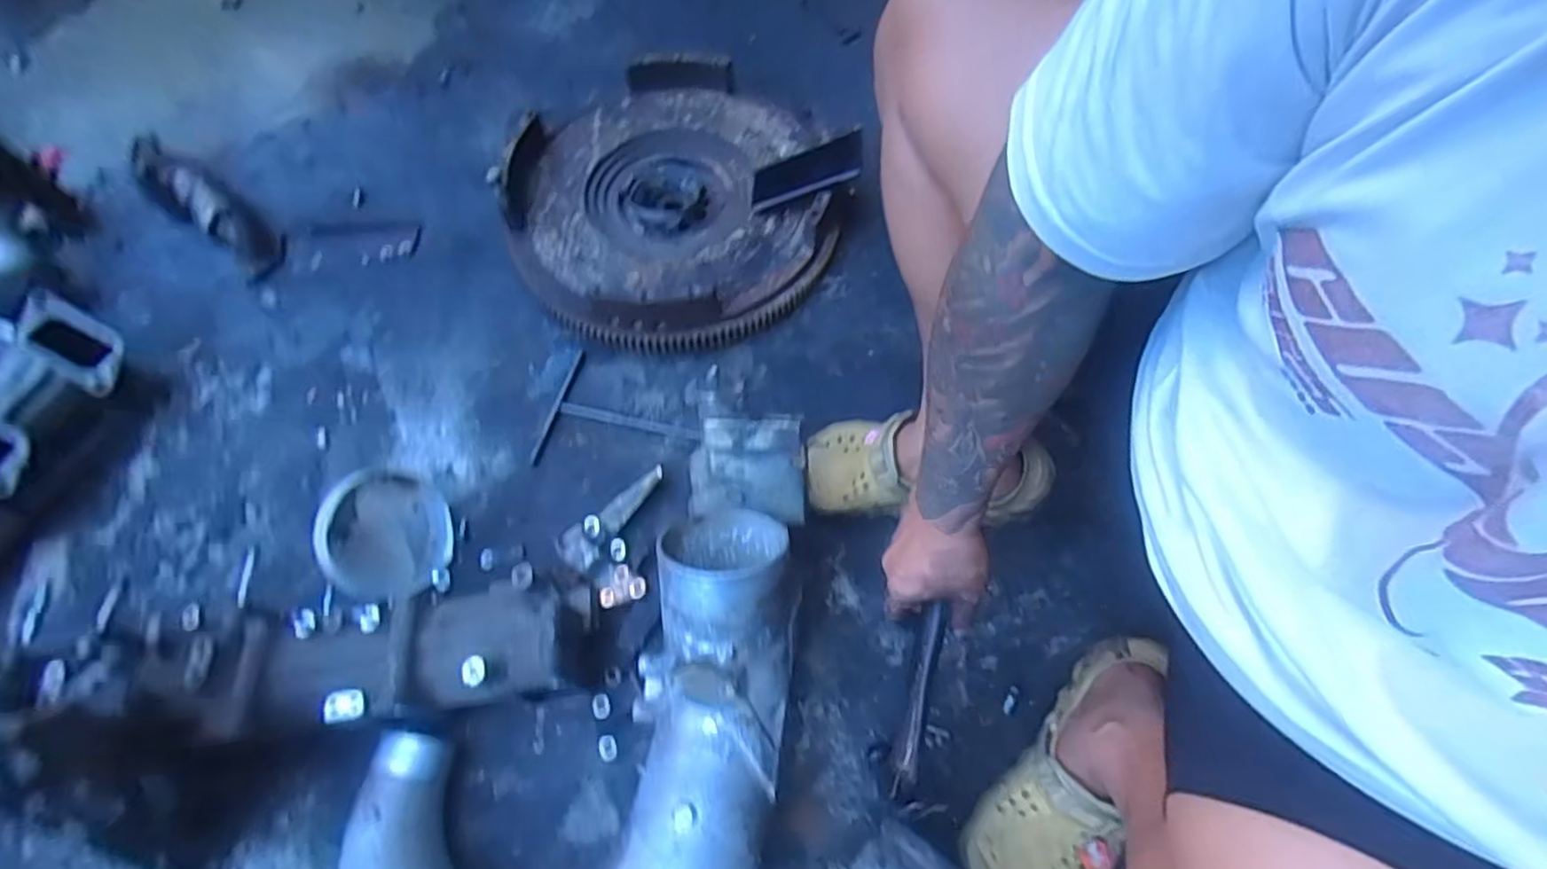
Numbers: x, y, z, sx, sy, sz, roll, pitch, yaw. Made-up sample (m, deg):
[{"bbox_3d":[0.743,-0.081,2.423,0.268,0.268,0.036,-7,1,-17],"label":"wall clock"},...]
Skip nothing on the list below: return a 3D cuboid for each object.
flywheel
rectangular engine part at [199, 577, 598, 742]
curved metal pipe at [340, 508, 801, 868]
[{"bbox_3d":[-0.140,-0.344,1.003,0.457,0.111,0.460,-9,65,-1],"label":"flywheel"},{"bbox_3d":[-0.383,0.240,0.749,0.367,0.125,0.133,-7,64,2],"label":"rectangular engine part"},{"bbox_3d":[-0.148,0.321,0.622,0.511,0.142,0.336,-33,66,-10],"label":"curved metal pipe"}]

